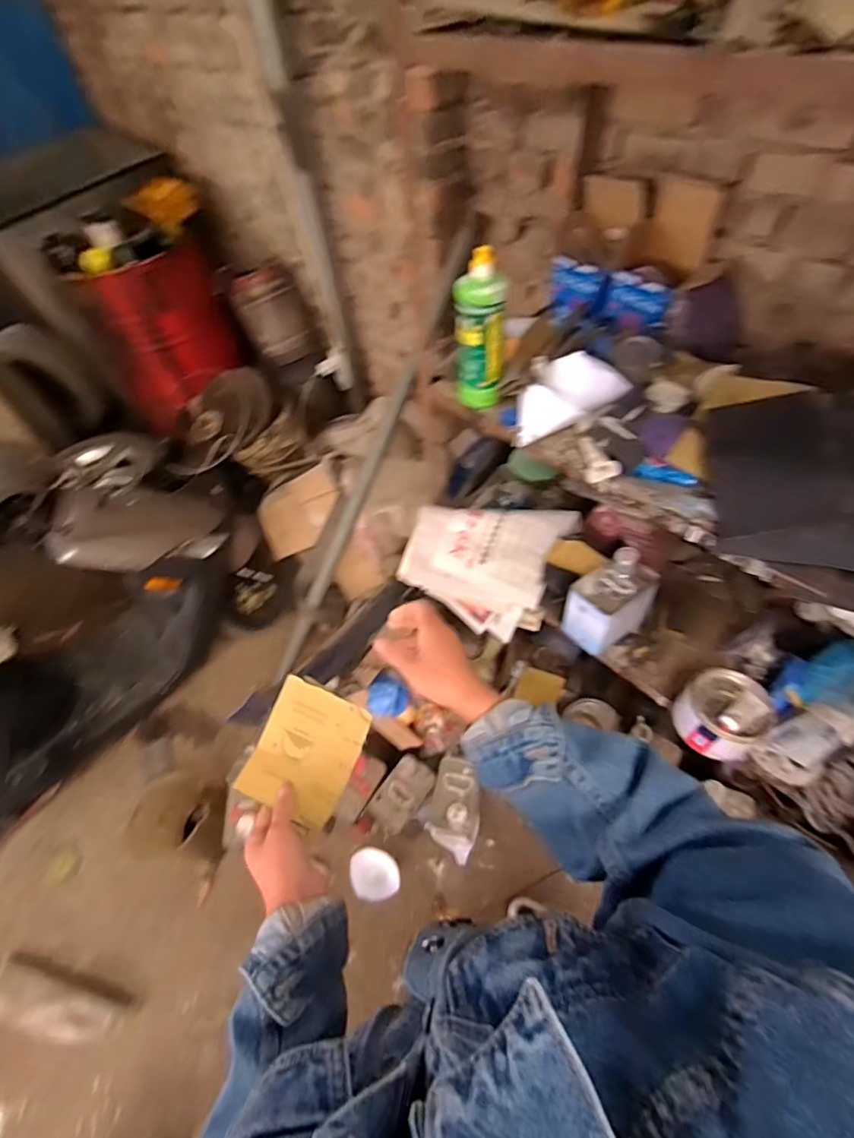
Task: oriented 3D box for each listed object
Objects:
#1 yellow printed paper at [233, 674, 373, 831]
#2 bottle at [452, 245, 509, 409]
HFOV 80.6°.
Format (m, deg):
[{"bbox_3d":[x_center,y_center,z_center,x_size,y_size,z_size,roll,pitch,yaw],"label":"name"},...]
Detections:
[{"bbox_3d":[-0.139,0.208,0.578,0.116,0.016,0.134,21,77,14],"label":"yellow printed paper"},{"bbox_3d":[0.096,-0.404,0.875,0.085,0.244,0.066,1,54,6],"label":"bottle"}]

